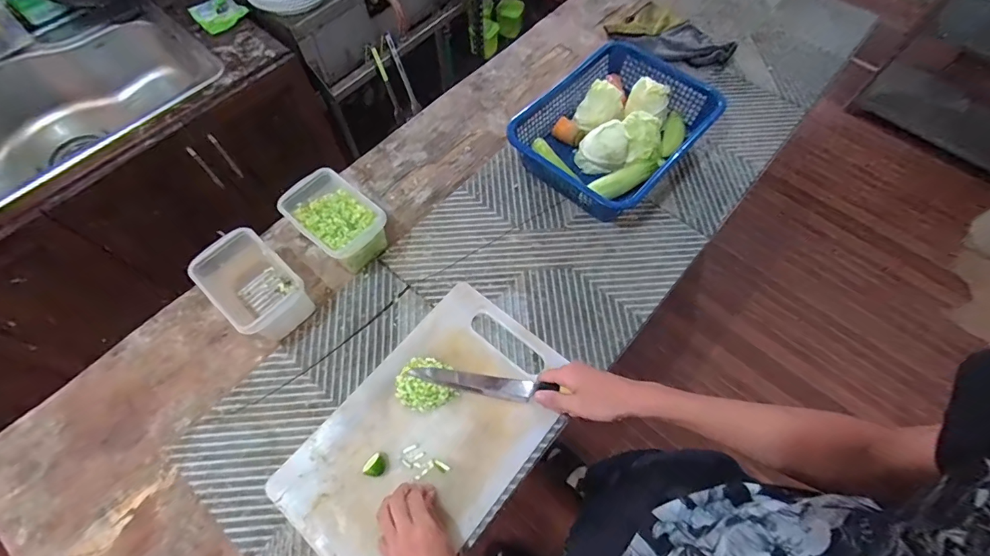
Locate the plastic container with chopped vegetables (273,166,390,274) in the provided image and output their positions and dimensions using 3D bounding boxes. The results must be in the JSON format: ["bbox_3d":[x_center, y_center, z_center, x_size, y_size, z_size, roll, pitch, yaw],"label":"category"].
[{"bbox_3d":[-0.252,-0.087,0.703,0.145,0.095,0.104,38,71,17],"label":"plastic container with chopped vegetables"}]

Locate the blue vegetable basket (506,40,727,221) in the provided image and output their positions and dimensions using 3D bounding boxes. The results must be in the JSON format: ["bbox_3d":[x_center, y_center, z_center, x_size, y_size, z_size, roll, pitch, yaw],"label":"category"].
[{"bbox_3d":[0.211,-0.259,0.781,0.319,0.097,0.225,-42,71,-16],"label":"blue vegetable basket"}]

